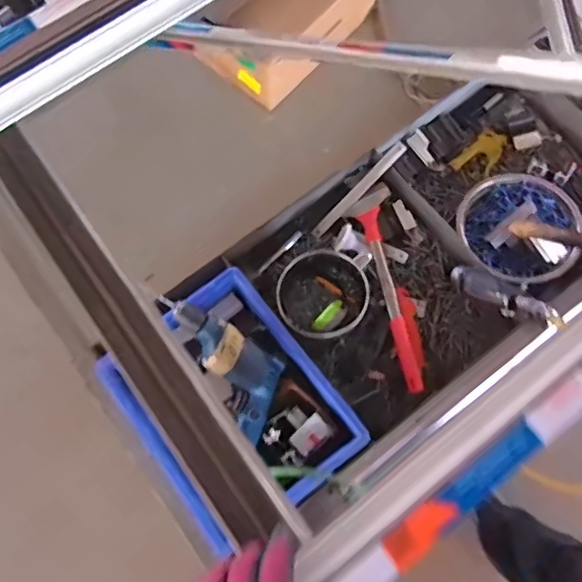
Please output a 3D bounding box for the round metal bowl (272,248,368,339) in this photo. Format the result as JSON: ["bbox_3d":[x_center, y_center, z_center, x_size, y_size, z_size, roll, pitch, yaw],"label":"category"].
[{"bbox_3d":[0.051,0.003,0.915,0.140,0.084,0.144,0,71,1],"label":"round metal bowl"}]

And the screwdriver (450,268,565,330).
[{"bbox_3d":[0.319,0.008,0.828,0.047,0.231,0.040,-28,114,-8],"label":"screwdriver"}]

